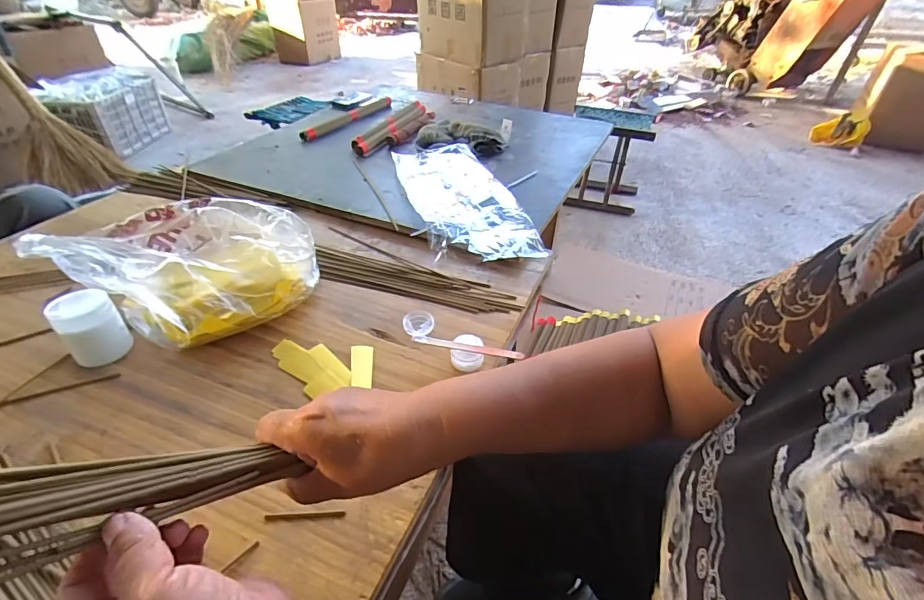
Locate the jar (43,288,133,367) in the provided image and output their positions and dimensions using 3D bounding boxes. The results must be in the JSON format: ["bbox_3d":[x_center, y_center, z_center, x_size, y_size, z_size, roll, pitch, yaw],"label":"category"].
[{"bbox_3d":[-0.399,0.029,0.486,0.055,0.066,0.054,-29,48,-31],"label":"jar"}]

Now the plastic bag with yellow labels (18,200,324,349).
[{"bbox_3d":[-0.323,-0.052,0.549,0.255,0.107,0.195,10,41,10],"label":"plastic bag with yellow labels"}]

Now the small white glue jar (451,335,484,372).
[{"bbox_3d":[0.005,0.060,0.505,0.035,0.029,0.032,-4,40,-6],"label":"small white glue jar"}]

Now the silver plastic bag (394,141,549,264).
[{"bbox_3d":[-0.006,-0.186,0.774,0.171,0.030,0.380,-11,41,-14],"label":"silver plastic bag"}]

